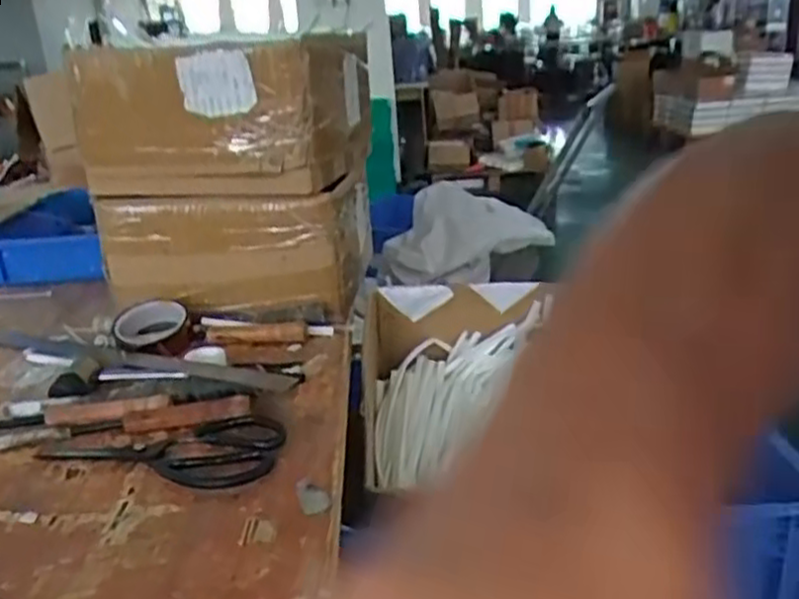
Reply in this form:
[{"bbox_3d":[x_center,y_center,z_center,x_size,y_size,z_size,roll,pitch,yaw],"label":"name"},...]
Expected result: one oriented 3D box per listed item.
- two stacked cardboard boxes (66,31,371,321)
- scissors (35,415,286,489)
[{"bbox_3d":[-0.232,-0.201,1.158,0.342,0.354,0.358,-1,19,10],"label":"two stacked cardboard boxes"},{"bbox_3d":[-0.220,0.137,0.726,0.229,0.007,0.119,3,20,19],"label":"scissors"}]

